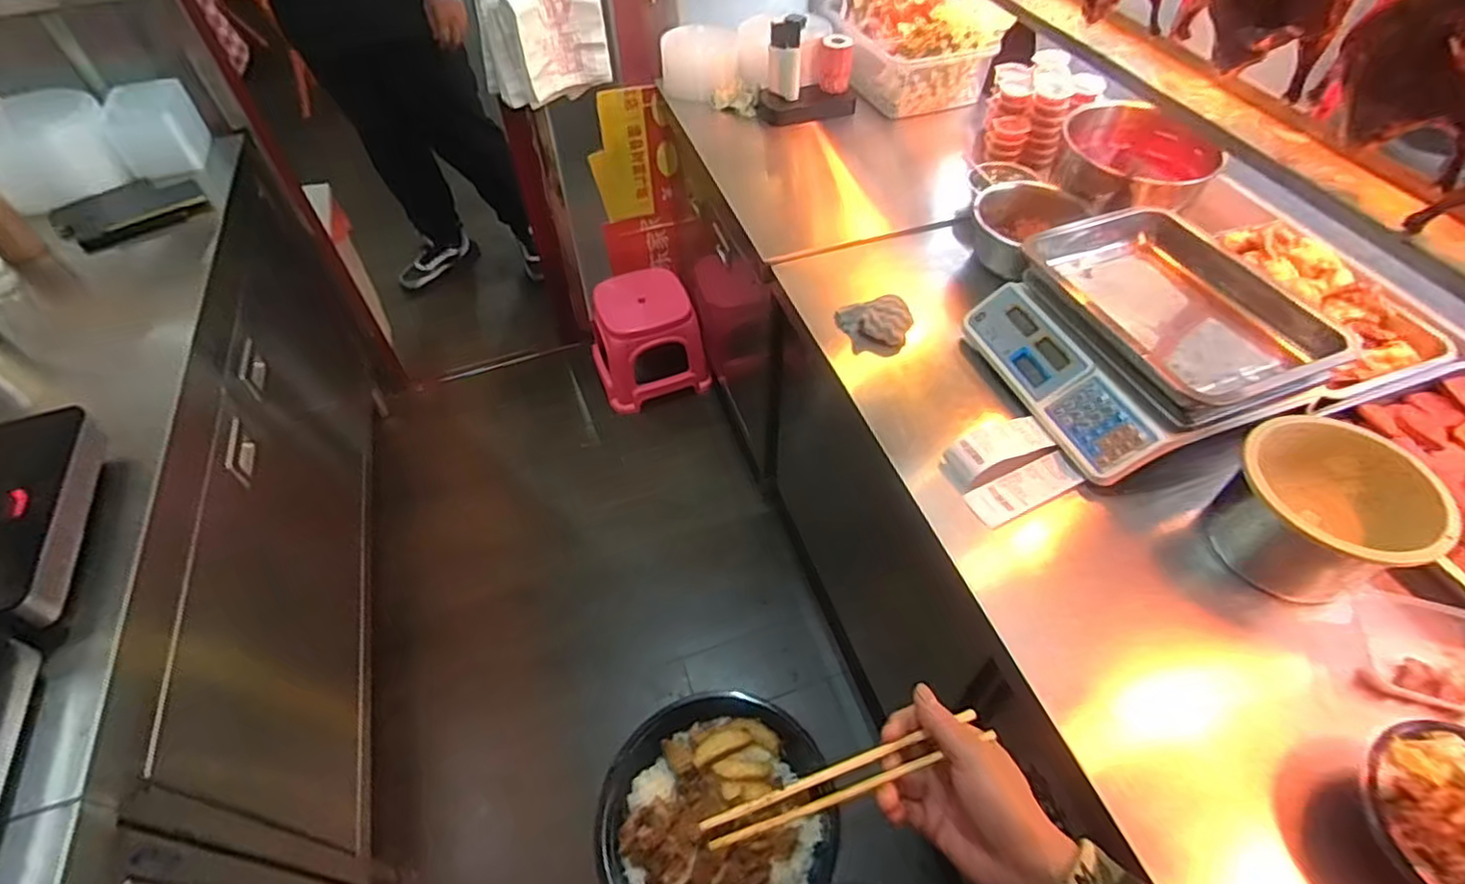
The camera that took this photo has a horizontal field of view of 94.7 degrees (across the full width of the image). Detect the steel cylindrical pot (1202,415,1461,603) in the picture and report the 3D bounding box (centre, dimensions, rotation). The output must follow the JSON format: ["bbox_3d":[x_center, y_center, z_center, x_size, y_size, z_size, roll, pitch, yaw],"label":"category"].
[{"bbox_3d":[0.658,0.080,0.758,0.185,0.131,0.172,0,52,-1],"label":"steel cylindrical pot"}]

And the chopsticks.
[{"bbox_3d":[0.072,0.211,0.422,0.186,0.013,0.021,-16,54,-13],"label":"chopsticks"}]

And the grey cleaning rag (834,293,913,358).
[{"bbox_3d":[0.221,-0.187,1.058,0.120,0.039,0.100,12,53,8],"label":"grey cleaning rag"}]

